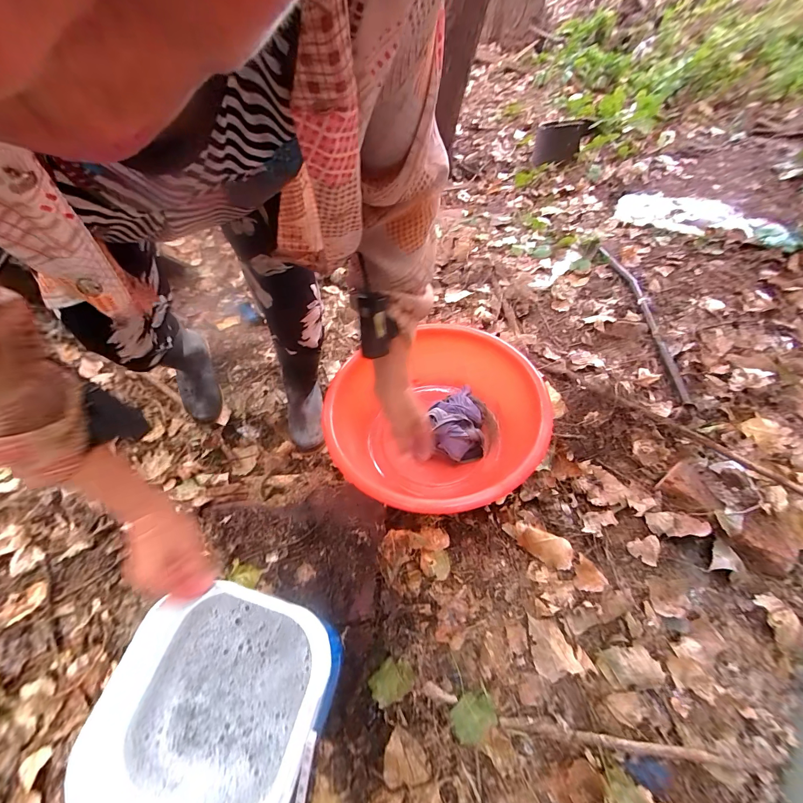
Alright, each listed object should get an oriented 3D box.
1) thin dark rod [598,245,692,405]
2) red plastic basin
[{"bbox_3d":[0.757,-0.290,1.129,0.043,0.032,0.723,4,59,-2],"label":"thin dark rod"},{"bbox_3d":[0.082,0.076,0.845,0.463,0.222,0.417,-26,65,-18],"label":"red plastic basin"}]

